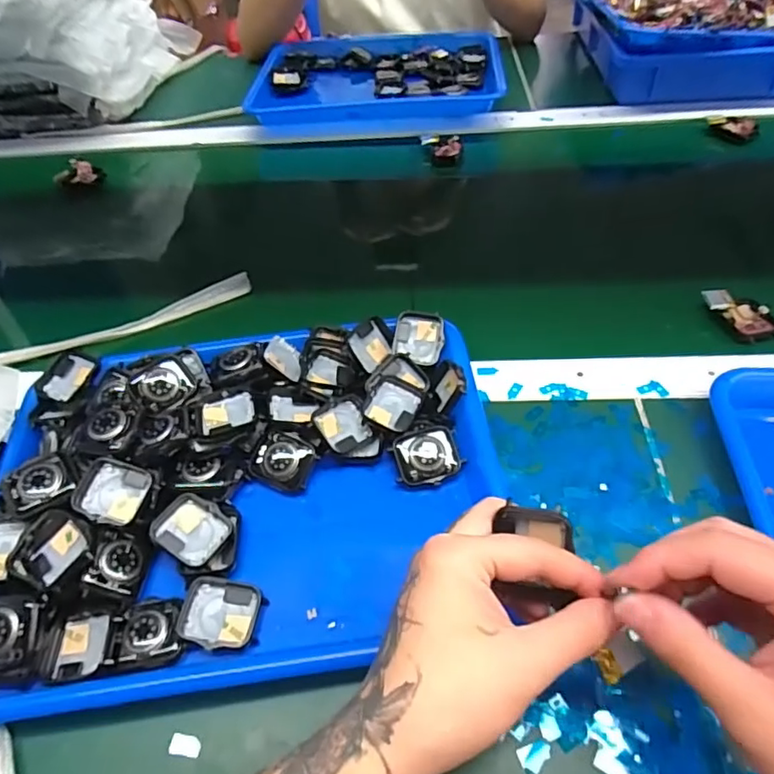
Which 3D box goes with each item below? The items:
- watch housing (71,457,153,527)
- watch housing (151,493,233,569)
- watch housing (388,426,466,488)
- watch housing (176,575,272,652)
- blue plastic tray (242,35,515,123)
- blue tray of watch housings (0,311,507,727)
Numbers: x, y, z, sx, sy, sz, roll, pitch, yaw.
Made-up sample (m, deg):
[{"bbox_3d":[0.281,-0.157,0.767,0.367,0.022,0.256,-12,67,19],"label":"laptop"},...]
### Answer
[{"bbox_3d":[-0.173,0.065,0.352,0.044,0.011,0.036,17,71,3],"label":"watch housing"},{"bbox_3d":[-0.123,0.089,0.354,0.040,0.011,0.036,31,48,13],"label":"watch housing"},{"bbox_3d":[0.027,0.046,0.382,0.044,0.013,0.039,-12,51,-5],"label":"watch housing"},{"bbox_3d":[-0.096,0.133,0.330,0.044,0.016,0.038,4,51,8],"label":"watch housing"},{"bbox_3d":[-0.013,-0.432,0.793,0.332,0.044,0.231,-1,51,4],"label":"blue plastic tray"},{"bbox_3d":[-0.092,0.062,0.369,0.322,0.047,0.236,-8,51,-2],"label":"blue tray of watch housings"}]

